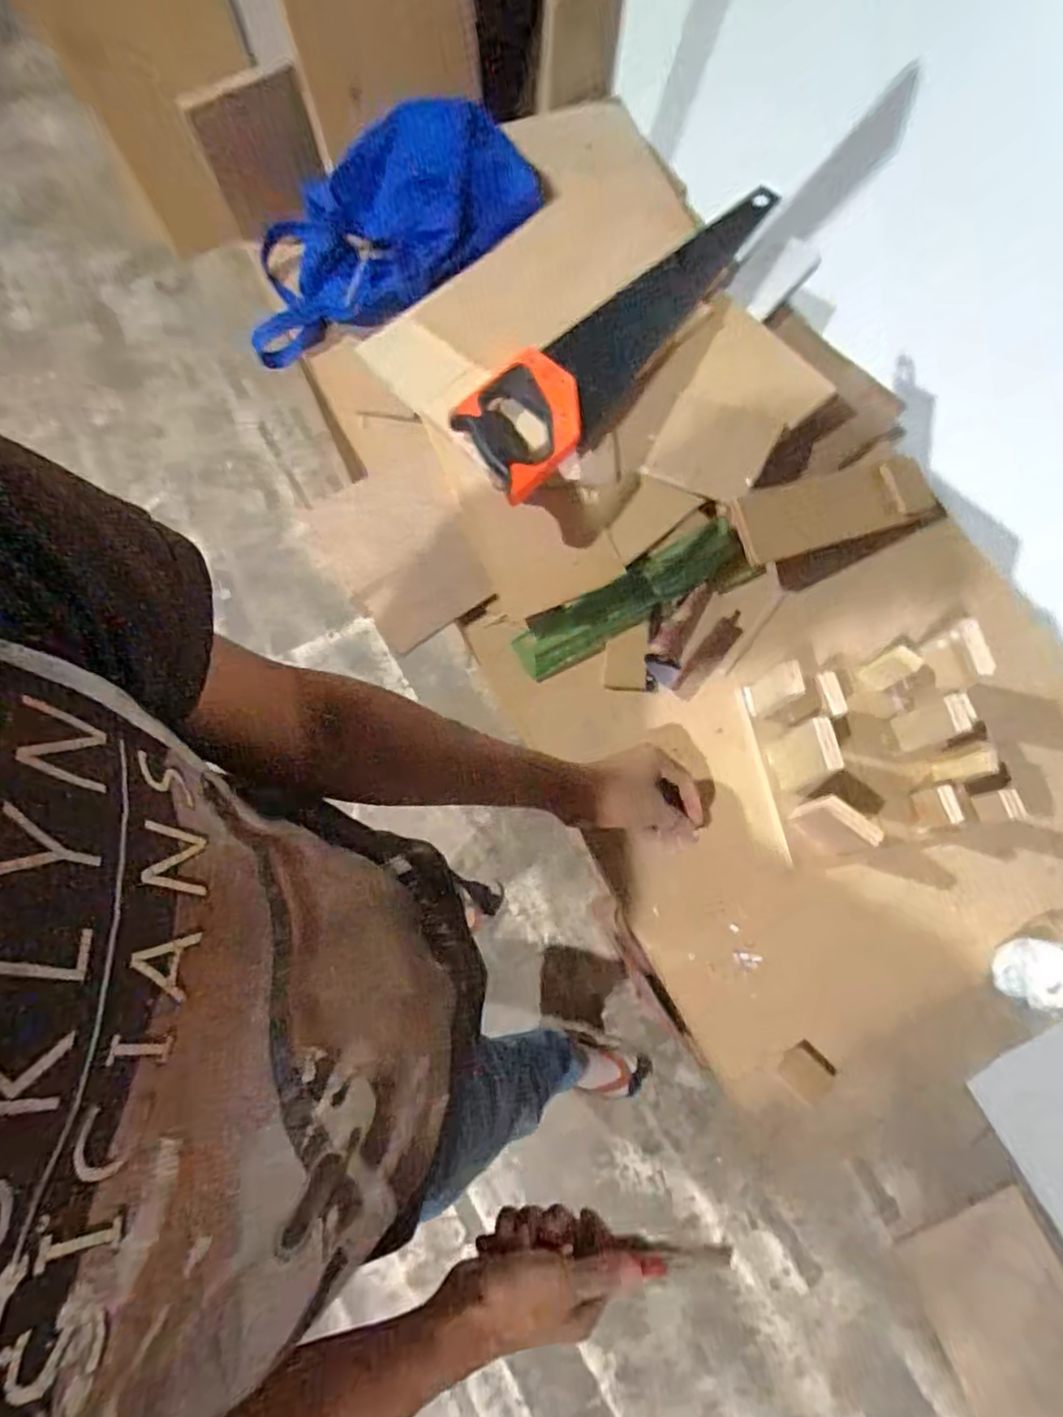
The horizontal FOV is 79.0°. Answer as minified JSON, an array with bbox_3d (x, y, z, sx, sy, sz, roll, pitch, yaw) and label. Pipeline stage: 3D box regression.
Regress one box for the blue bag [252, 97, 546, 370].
[{"bbox_3d":[-0.168,-0.496,0.697,0.319,0.135,0.129,-12,75,32],"label":"blue bag"}]

